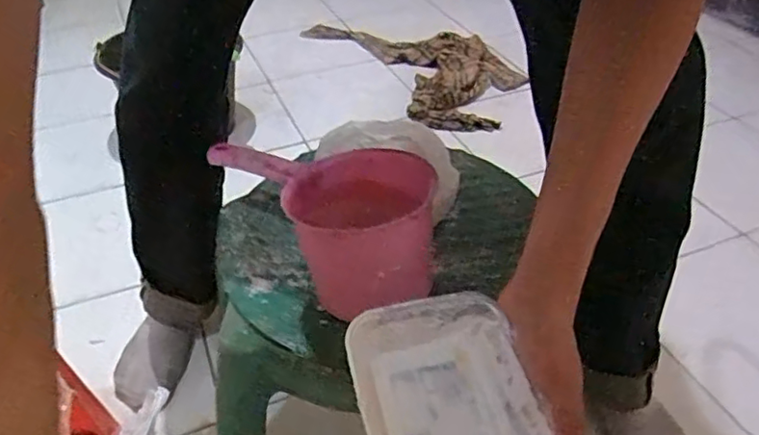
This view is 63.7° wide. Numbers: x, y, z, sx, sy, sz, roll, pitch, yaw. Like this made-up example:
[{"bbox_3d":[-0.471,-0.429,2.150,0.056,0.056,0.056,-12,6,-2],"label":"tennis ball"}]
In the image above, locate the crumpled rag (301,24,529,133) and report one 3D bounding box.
[{"bbox_3d":[0.102,-0.400,1.557,0.319,0.095,0.664,-21,42,-23],"label":"crumpled rag"}]

